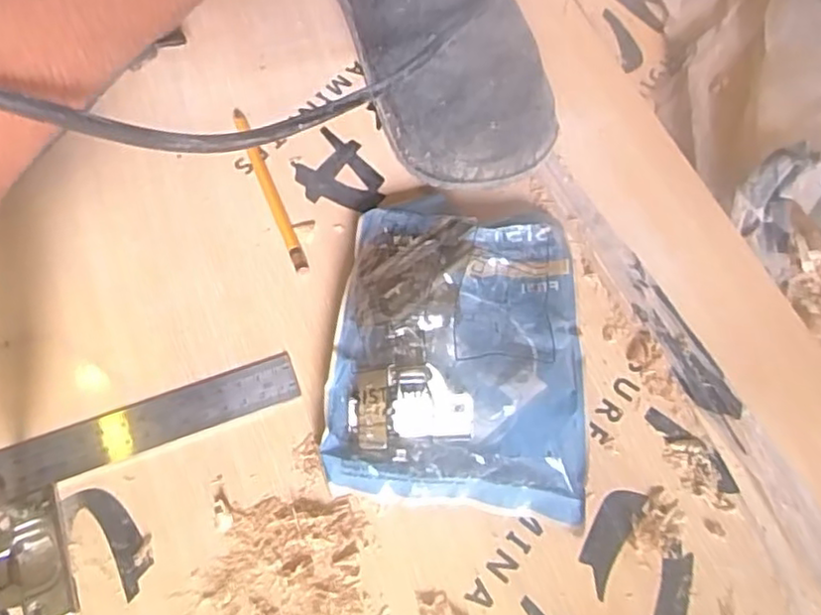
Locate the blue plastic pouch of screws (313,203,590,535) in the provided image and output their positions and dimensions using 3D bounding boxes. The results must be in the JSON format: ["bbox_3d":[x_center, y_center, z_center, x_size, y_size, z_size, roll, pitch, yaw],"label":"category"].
[{"bbox_3d":[0.024,0.015,0.347,0.123,0.040,0.167,5,64,1],"label":"blue plastic pouch of screws"}]

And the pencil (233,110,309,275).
[{"bbox_3d":[-0.085,-0.072,0.404,0.008,0.006,0.124,-21,66,-11],"label":"pencil"}]

